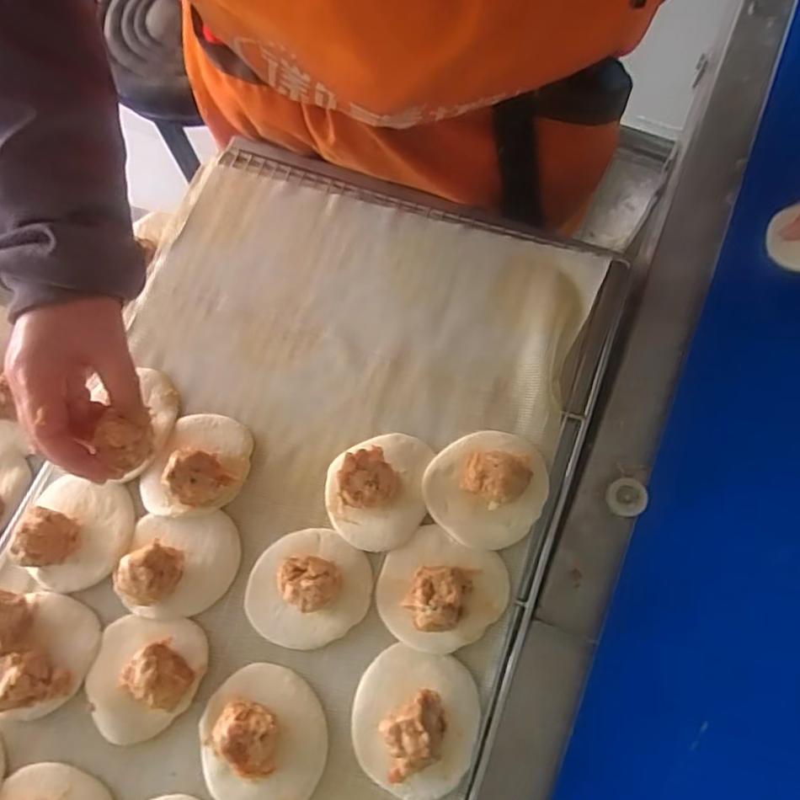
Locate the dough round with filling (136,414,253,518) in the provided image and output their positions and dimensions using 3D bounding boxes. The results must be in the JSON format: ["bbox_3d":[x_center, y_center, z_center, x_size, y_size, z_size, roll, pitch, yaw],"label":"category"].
[{"bbox_3d":[-0.159,0.049,0.448,0.068,0.037,0.086,22,76,10],"label":"dough round with filling"}]

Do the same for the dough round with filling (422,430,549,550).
[{"bbox_3d":[0.066,0.061,0.426,0.084,0.042,0.089,-1,73,4],"label":"dough round with filling"}]

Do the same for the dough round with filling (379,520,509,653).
[{"bbox_3d":[0.028,0.136,0.411,0.087,0.038,0.080,-1,73,4],"label":"dough round with filling"}]

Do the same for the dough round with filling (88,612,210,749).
[{"bbox_3d":[-0.182,0.195,0.406,0.082,0.034,0.080,-1,73,4],"label":"dough round with filling"}]

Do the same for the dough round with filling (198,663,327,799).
[{"bbox_3d":[-0.096,0.231,0.389,0.084,0.035,0.090,-1,73,4],"label":"dough round with filling"}]

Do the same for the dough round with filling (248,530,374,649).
[{"bbox_3d":[-0.068,0.135,0.416,0.090,0.036,0.079,-28,73,-5],"label":"dough round with filling"}]

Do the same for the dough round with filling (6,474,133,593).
[{"bbox_3d":[-0.252,0.100,0.438,0.083,0.030,0.081,-1,73,4],"label":"dough round with filling"}]

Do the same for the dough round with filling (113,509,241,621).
[{"bbox_3d":[-0.166,0.120,0.427,0.083,0.034,0.074,-4,73,3],"label":"dough round with filling"}]

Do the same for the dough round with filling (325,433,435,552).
[{"bbox_3d":[-0.019,0.065,0.435,0.075,0.040,0.087,6,73,6],"label":"dough round with filling"}]

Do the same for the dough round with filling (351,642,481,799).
[{"bbox_3d":[0.009,0.217,0.386,0.083,0.040,0.090,-1,73,4],"label":"dough round with filling"}]

